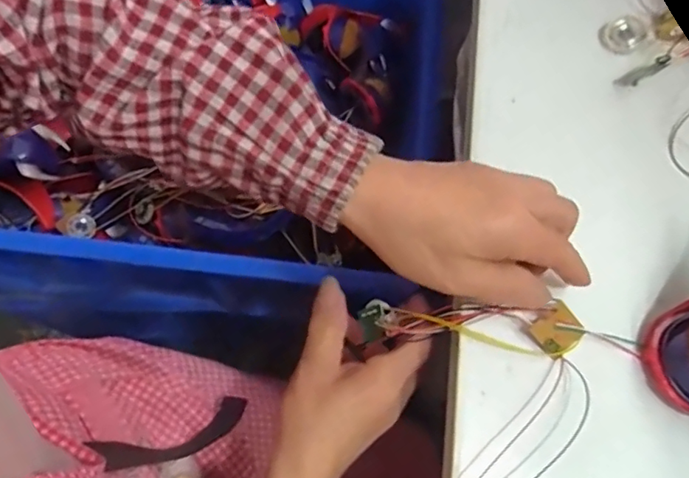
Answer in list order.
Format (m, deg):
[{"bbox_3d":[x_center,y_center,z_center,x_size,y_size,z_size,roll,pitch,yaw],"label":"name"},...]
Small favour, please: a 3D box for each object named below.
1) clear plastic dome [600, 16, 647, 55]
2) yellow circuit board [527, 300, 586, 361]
[{"bbox_3d":[0.194,-0.142,0.383,0.026,0.009,0.028,0,72,-1],"label":"clear plastic dome"},{"bbox_3d":[0.120,0.052,0.310,0.026,0.004,0.025,-39,92,-7],"label":"yellow circuit board"}]

